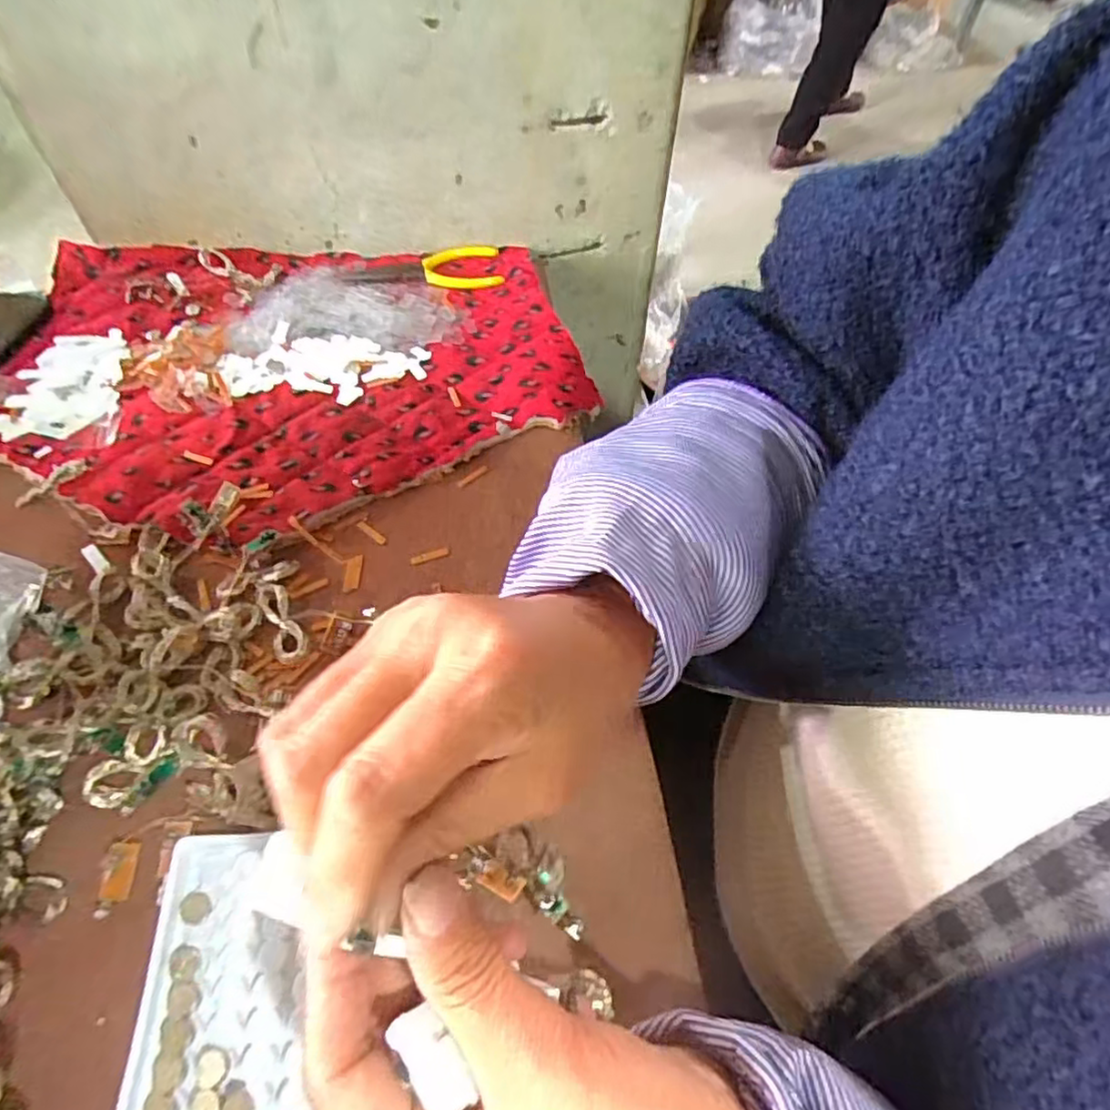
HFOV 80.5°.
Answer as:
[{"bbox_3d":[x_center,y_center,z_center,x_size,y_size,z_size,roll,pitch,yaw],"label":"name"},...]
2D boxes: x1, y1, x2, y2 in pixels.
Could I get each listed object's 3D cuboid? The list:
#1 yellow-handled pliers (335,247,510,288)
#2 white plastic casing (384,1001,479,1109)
[{"bbox_3d":[-0.106,-0.228,0.525,0.124,0.008,0.051,-7,57,-7],"label":"yellow-handled pliers"},{"bbox_3d":[-0.033,0.138,0.179,0.012,0.004,0.026,-36,59,-23],"label":"white plastic casing"}]

